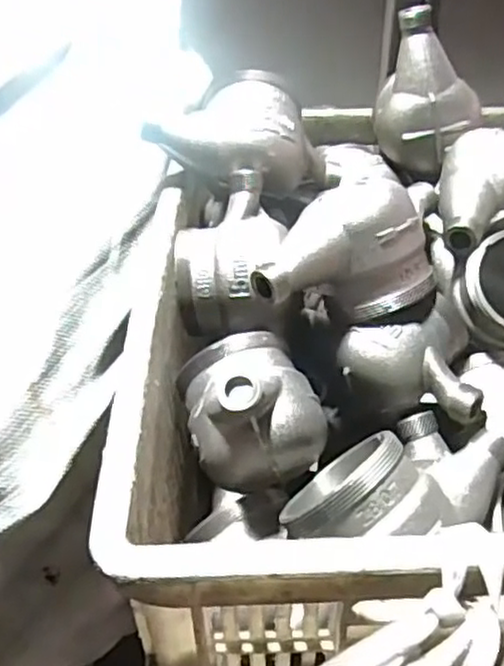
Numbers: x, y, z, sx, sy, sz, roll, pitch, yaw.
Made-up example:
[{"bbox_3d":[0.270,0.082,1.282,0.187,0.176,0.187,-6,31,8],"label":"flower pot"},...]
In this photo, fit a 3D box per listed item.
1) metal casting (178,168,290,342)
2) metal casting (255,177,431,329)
[{"bbox_3d":[-0.012,-0.054,0.497,0.077,0.075,0.090,3,40,5],"label":"metal casting"},{"bbox_3d":[0.059,-0.050,0.461,0.118,0.069,0.066,-7,40,-7],"label":"metal casting"}]

